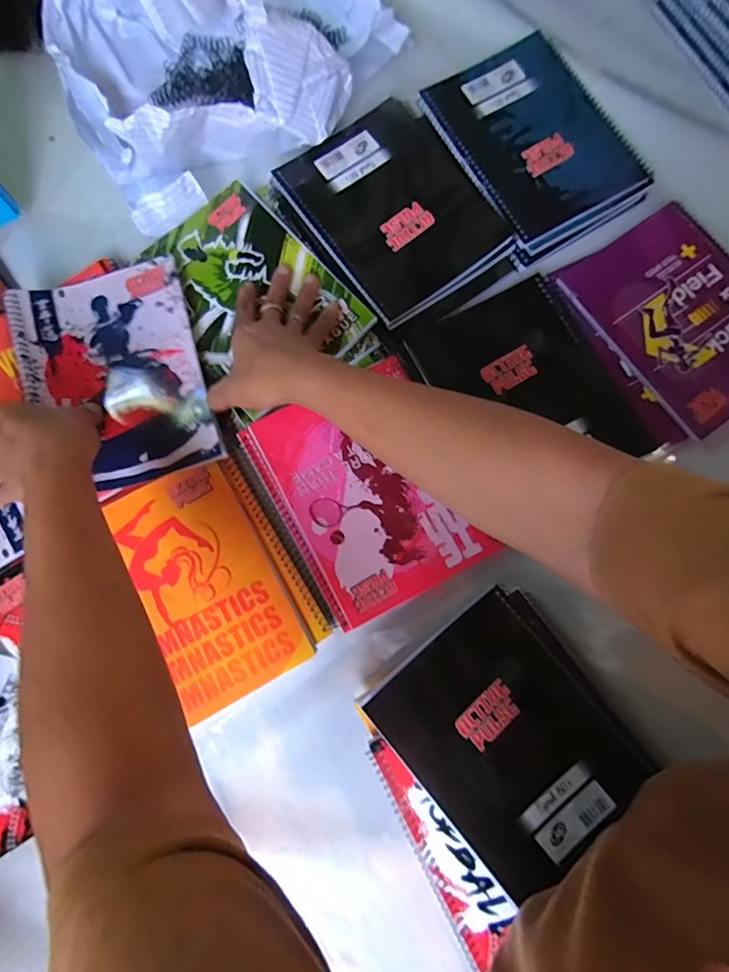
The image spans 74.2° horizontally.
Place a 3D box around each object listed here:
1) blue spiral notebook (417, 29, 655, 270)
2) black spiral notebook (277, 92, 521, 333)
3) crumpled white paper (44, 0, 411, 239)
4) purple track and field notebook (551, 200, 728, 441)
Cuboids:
[{"bbox_3d":[0.171,-0.345,0.479,0.157,0.015,0.213,-29,81,-5],"label":"blue spiral notebook"},{"bbox_3d":[0.027,-0.272,0.461,0.155,0.012,0.205,-36,82,-6],"label":"black spiral notebook"},{"bbox_3d":[-0.128,-0.419,0.452,0.319,0.083,0.237,-31,81,-5],"label":"crumpled white paper"},{"bbox_3d":[0.299,-0.160,0.449,0.147,0.007,0.197,-33,81,-6],"label":"purple track and field notebook"}]

